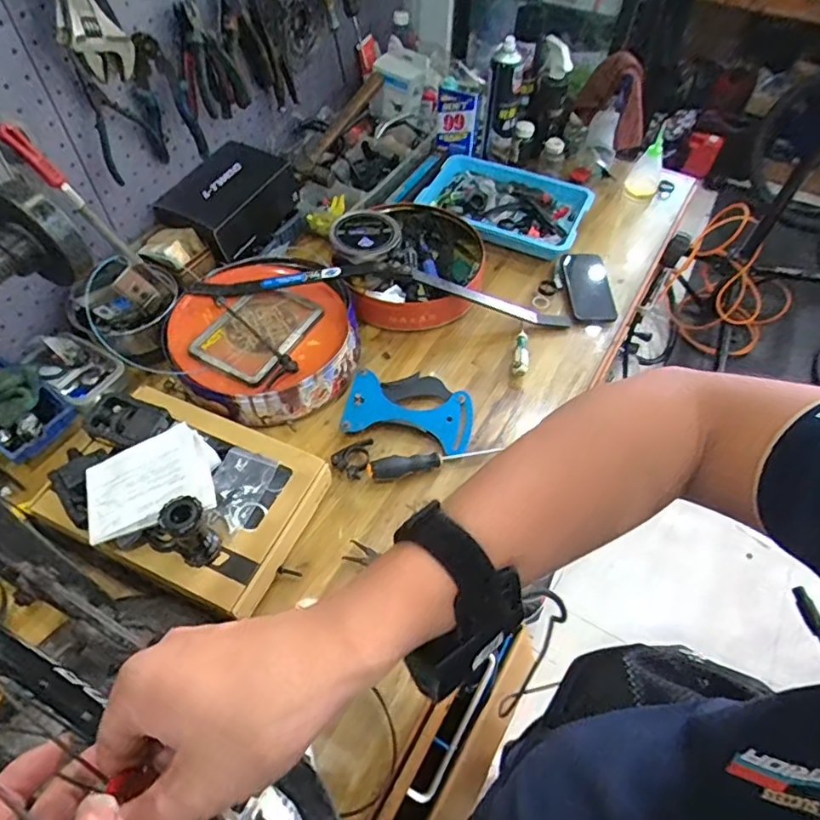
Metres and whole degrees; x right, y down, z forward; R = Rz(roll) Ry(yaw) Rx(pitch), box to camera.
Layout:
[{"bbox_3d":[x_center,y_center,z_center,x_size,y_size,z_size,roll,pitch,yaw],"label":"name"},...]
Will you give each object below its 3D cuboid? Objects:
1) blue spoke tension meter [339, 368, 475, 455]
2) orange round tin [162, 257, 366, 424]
[{"bbox_3d":[0.002,-0.002,0.863,0.193,0.038,0.130,11,55,7],"label":"blue spoke tension meter"},{"bbox_3d":[-0.222,-0.119,0.889,0.269,0.083,0.291,0,54,-1],"label":"orange round tin"}]

